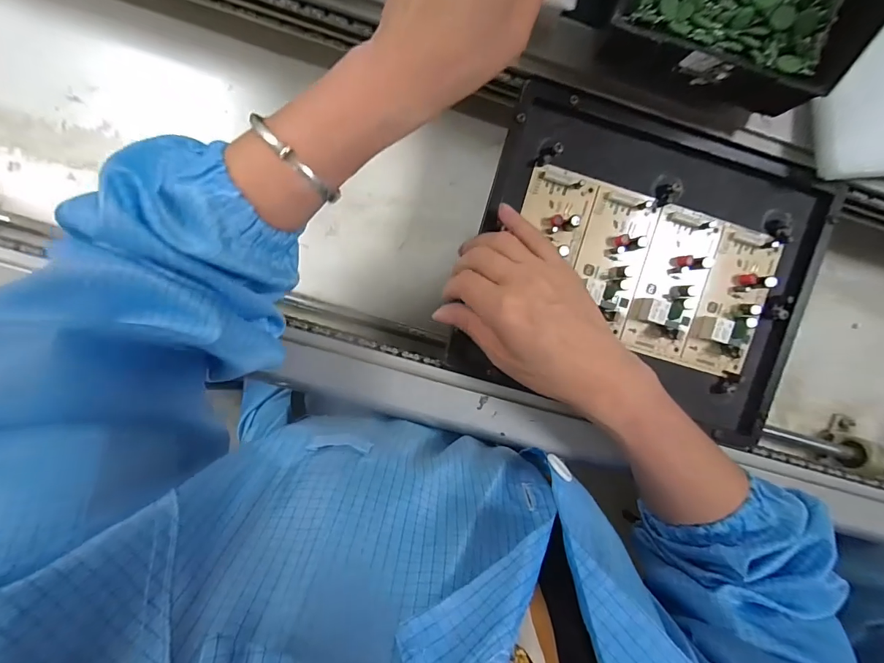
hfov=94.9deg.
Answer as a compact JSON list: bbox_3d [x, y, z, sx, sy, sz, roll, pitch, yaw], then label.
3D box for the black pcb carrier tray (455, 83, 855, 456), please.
[{"bbox_3d":[0.169,-0.048,0.336,0.274,0.024,0.239,15,97,-5],"label":"black pcb carrier tray"}]

